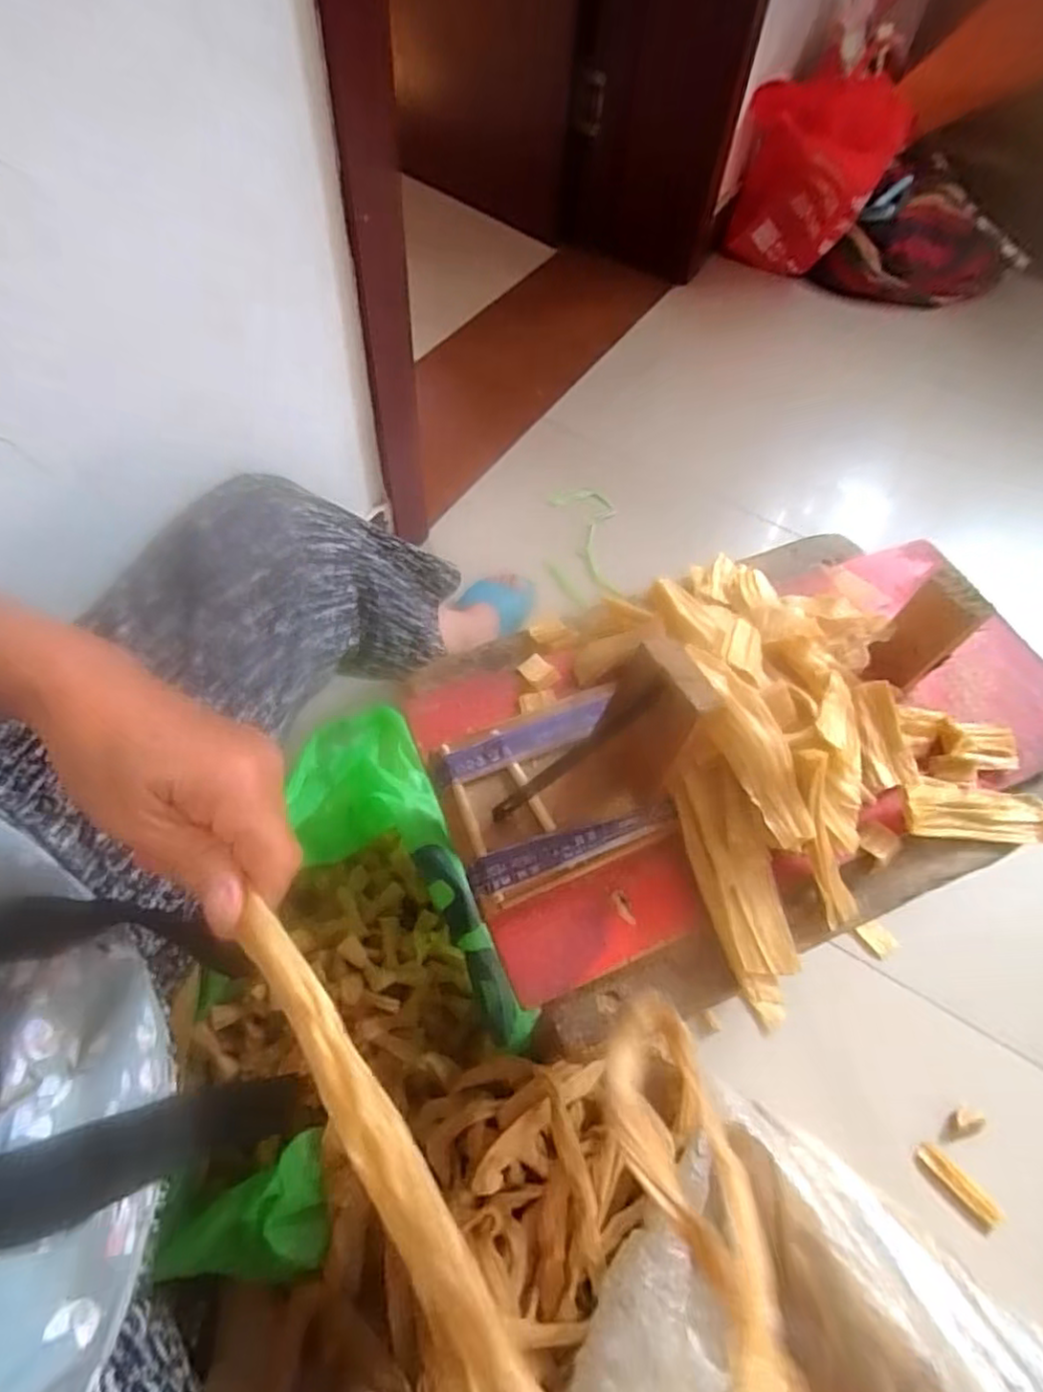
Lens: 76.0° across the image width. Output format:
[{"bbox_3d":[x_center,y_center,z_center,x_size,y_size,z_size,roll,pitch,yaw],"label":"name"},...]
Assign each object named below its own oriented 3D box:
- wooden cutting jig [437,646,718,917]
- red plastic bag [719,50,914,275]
[{"bbox_3d":[0.022,0.028,0.303,0.114,0.079,0.084,-21,63,-16],"label":"wooden cutting jig"},{"bbox_3d":[0.587,-1.056,1.393,0.292,0.326,0.149,21,60,8],"label":"red plastic bag"}]

